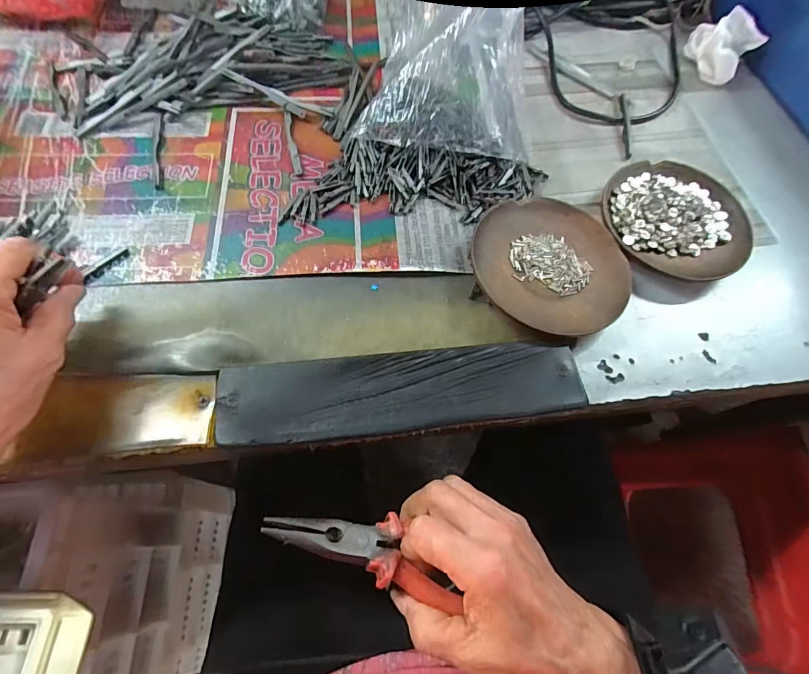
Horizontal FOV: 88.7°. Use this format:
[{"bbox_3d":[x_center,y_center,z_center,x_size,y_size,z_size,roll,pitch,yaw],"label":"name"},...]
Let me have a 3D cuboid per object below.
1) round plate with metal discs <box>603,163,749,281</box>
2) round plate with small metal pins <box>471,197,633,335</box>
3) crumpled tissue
[{"bbox_3d":[0.215,-0.095,0.331,0.111,0.016,0.110,1,64,-3],"label":"round plate with metal discs"},{"bbox_3d":[0.105,-0.054,0.302,0.110,0.019,0.112,1,64,-3],"label":"round plate with small metal pins"},{"bbox_3d":[0.313,-0.288,0.410,0.060,0.045,0.064,37,68,13],"label":"crumpled tissue"}]

